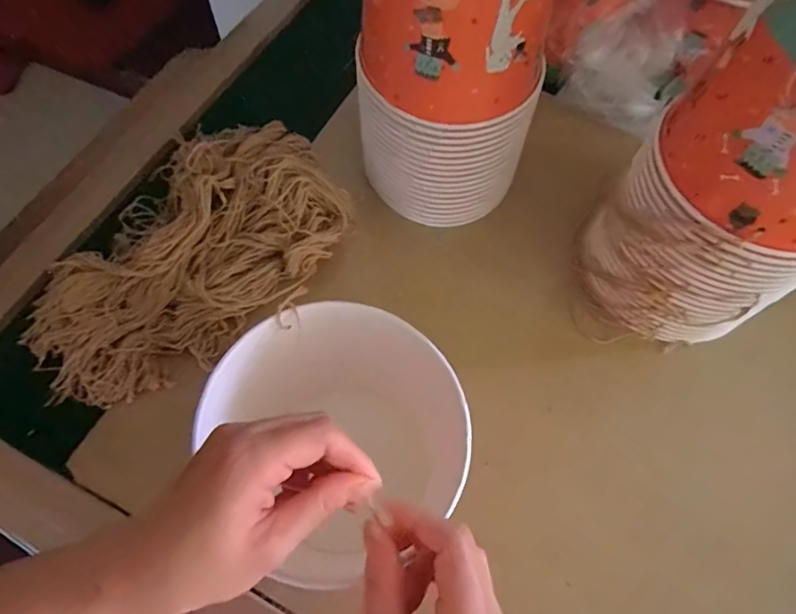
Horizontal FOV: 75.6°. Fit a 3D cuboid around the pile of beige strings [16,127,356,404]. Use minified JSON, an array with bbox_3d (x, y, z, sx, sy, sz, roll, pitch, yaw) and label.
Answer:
[{"bbox_3d":[-0.191,-0.049,0.471,0.195,0.076,0.311,41,69,16],"label":"pile of beige strings"}]

